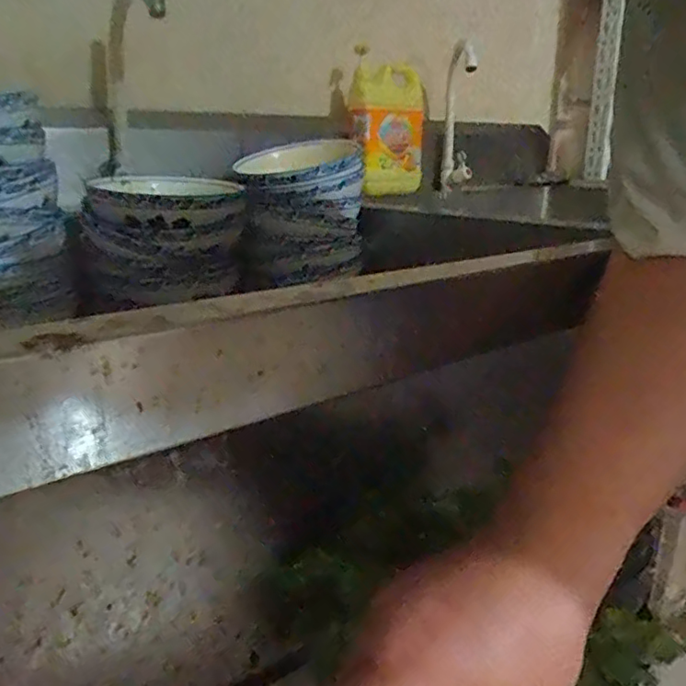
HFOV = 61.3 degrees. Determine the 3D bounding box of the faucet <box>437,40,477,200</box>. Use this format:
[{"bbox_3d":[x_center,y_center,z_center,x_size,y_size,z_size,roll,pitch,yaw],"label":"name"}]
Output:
[{"bbox_3d":[0.241,-0.461,1.223,0.072,0.289,0.219,5,21,13],"label":"faucet"}]

